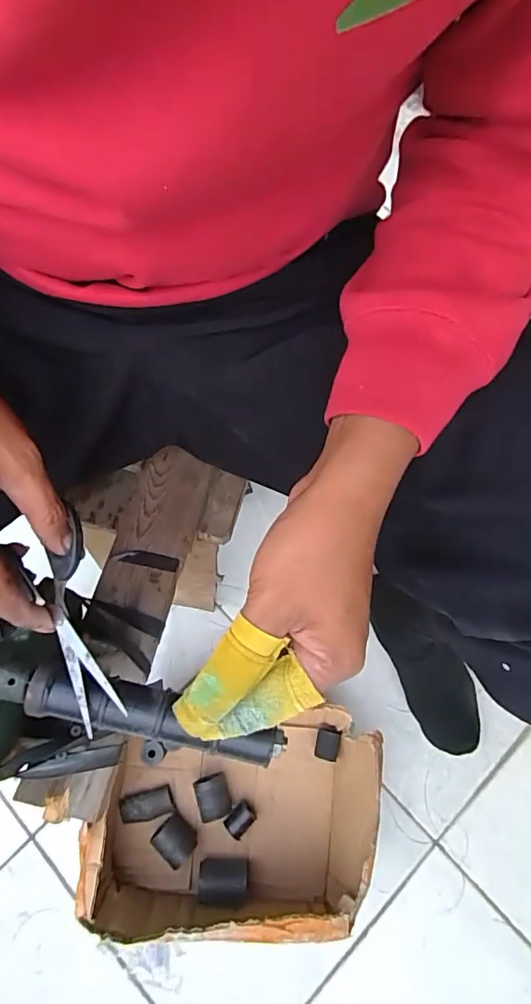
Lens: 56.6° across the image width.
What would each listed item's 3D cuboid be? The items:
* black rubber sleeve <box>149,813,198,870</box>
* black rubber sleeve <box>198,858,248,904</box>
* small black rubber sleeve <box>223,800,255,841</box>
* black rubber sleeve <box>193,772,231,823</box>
[{"bbox_3d":[-0.123,0.457,0.668,0.058,0.036,0.048,40,76,10],"label":"black rubber sleeve"},{"bbox_3d":[-0.058,0.499,0.653,0.071,0.037,0.045,-3,73,-3],"label":"black rubber sleeve"},{"bbox_3d":[-0.034,0.437,0.678,0.041,0.028,0.030,-42,78,-13],"label":"small black rubber sleeve"},{"bbox_3d":[-0.073,0.409,0.683,0.044,0.030,0.050,-11,74,-5],"label":"black rubber sleeve"}]

